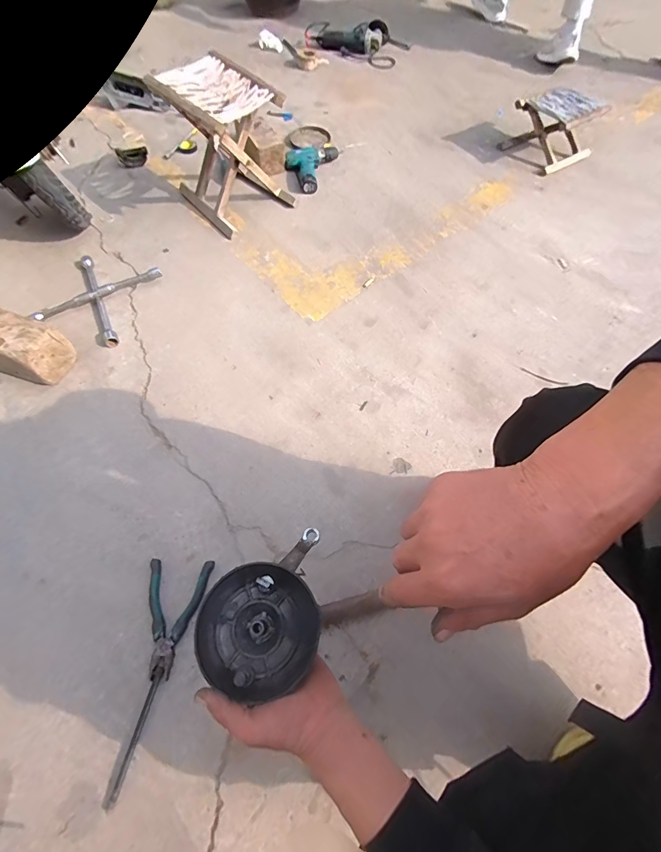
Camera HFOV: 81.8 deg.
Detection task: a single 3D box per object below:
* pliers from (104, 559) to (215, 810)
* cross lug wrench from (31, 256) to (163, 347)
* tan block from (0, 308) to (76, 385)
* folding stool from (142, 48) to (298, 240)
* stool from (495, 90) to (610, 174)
[{"bbox_3d":[-0.323,0.397,0.648,0.113,0.020,0.350,15,61,9],"label":"pliers"},{"bbox_3d":[-0.628,-0.352,1.030,0.252,0.034,0.252,16,61,10],"label":"cross lug wrench"},{"bbox_3d":[-0.732,-0.184,0.904,0.197,0.116,0.117,16,61,10],"label":"tan block"},{"bbox_3d":[-0.311,-0.803,1.096,0.254,0.308,0.322,-38,66,-19],"label":"folding stool"},{"bbox_3d":[0.775,-1.040,1.324,0.241,0.164,0.229,-26,63,-14],"label":"stool"}]

